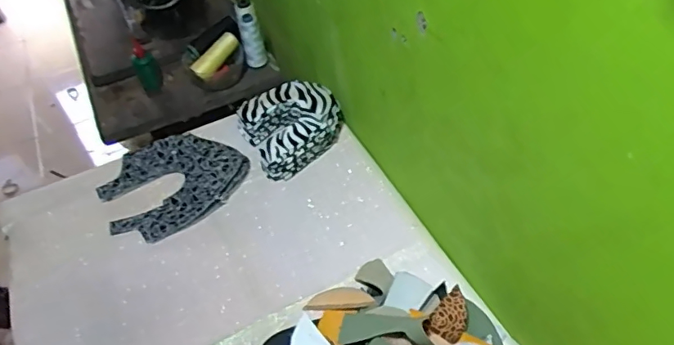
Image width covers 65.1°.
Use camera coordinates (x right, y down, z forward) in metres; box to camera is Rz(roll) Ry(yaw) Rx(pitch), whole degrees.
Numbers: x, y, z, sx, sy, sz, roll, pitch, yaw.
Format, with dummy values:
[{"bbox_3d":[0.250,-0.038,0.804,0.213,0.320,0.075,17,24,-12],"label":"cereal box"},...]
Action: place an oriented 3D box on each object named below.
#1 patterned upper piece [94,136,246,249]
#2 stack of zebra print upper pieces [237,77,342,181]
[{"bbox_3d":[-0.280,0.012,0.900,0.241,0.037,0.192,-31,52,-21],"label":"patterned upper piece"},{"bbox_3d":[-0.081,-0.088,0.947,0.168,0.083,0.158,-26,50,-17],"label":"stack of zebra print upper pieces"}]

